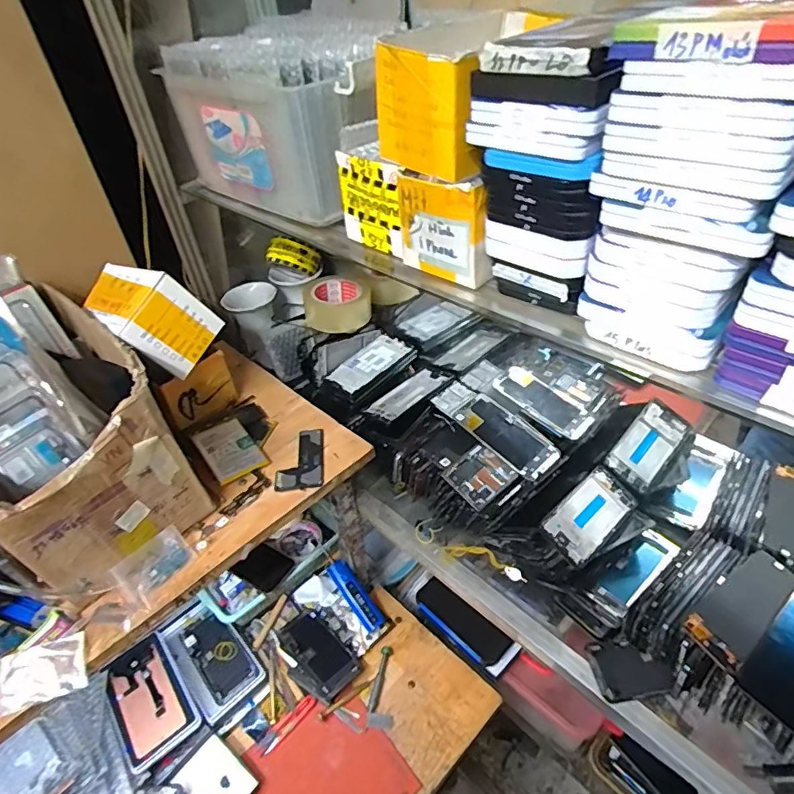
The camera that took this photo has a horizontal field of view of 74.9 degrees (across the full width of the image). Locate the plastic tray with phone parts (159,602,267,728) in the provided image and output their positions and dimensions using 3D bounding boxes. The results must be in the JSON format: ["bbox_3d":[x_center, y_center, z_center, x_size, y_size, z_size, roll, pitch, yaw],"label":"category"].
[{"bbox_3d":[-0.304,0.427,0.853,0.103,0.034,0.189,-35,48,-29],"label":"plastic tray with phone parts"}]

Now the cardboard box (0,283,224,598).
[{"bbox_3d":[-0.375,0.047,0.593,0.298,0.190,0.191,30,52,35],"label":"cardboard box"}]

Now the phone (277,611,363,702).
[{"bbox_3d":[-0.132,0.422,0.853,0.145,0.013,0.082,30,52,35],"label":"phone"}]

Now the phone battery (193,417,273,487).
[{"bbox_3d":[-0.218,0.069,0.679,0.067,0.006,0.090,-27,59,-27],"label":"phone battery"}]

